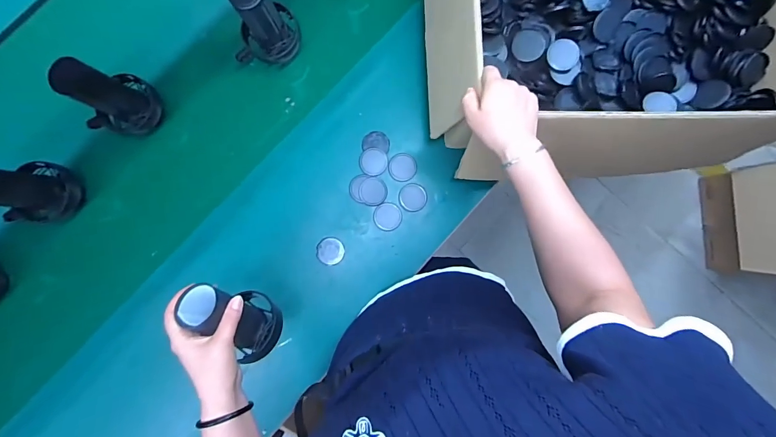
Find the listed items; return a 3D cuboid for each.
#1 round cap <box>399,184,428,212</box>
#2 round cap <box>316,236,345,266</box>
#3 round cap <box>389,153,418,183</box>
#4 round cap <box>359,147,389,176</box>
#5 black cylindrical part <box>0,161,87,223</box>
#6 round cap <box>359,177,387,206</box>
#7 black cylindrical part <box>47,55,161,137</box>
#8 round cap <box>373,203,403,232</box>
[{"bbox_3d":[0.046,-0.039,0.671,0.051,0.004,0.051,0,86,-3],"label":"round cap"},{"bbox_3d":[-0.104,0.059,0.655,0.049,0.004,0.050,0,86,-3],"label":"round cap"},{"bbox_3d":[0.028,-0.095,0.671,0.051,0.004,0.053,0,86,-3],"label":"round cap"},{"bbox_3d":[-0.026,-0.105,0.667,0.052,0.004,0.052,0,86,-3],"label":"round cap"},{"bbox_3d":[-0.567,-0.044,0.562,0.088,0.145,0.095,0,86,-3],"label":"black cylindrical part"},{"bbox_3d":[-0.027,-0.050,0.664,0.050,0.004,0.051,0,86,-3],"label":"round cap"},{"bbox_3d":[-0.449,-0.193,0.580,0.089,0.145,0.110,28,85,-1],"label":"black cylindrical part"},{"bbox_3d":[0.000,-0.003,0.666,0.051,0.004,0.051,0,86,-3],"label":"round cap"}]

